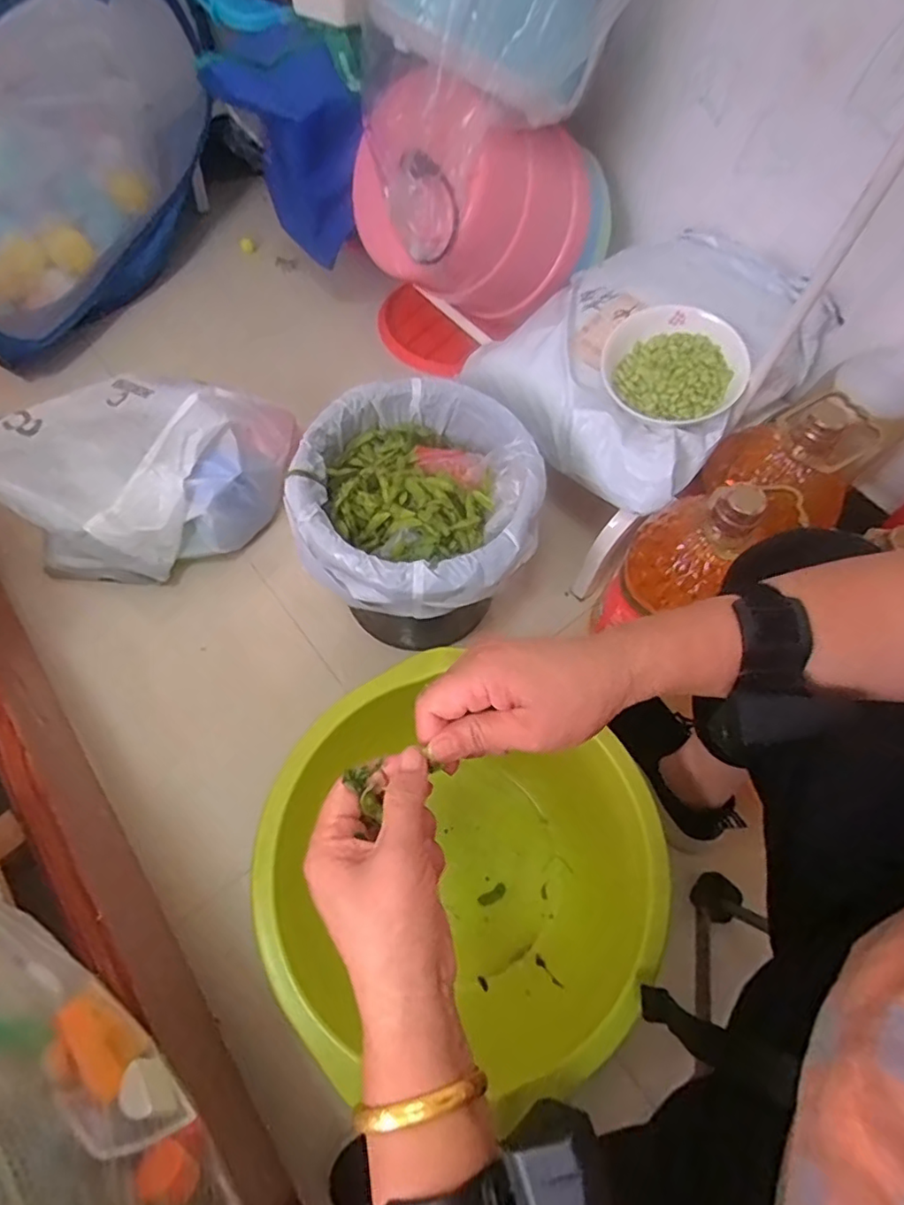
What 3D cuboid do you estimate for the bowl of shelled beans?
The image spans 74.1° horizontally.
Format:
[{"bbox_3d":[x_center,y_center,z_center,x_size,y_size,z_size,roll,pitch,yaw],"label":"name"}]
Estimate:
[{"bbox_3d":[0.289,-0.308,0.788,0.172,0.064,0.176,1,64,-2],"label":"bowl of shelled beans"}]

